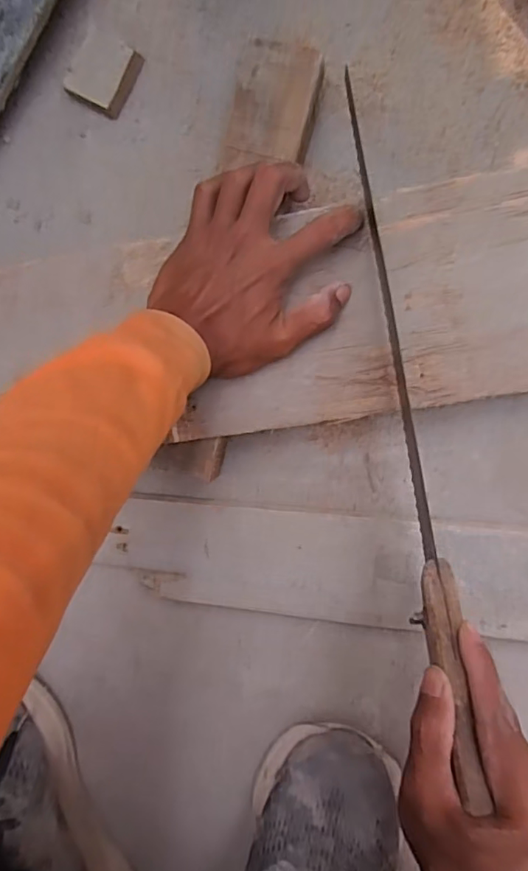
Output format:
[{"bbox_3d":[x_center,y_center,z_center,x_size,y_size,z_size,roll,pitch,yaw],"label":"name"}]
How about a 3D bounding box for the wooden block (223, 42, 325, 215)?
[{"bbox_3d":[0.009,-0.232,0.392,0.056,0.045,0.083,15,95,7],"label":"wooden block"}]

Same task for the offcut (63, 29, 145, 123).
[{"bbox_3d":[-0.123,-0.276,0.413,0.041,0.022,0.047,30,95,5],"label":"offcut"}]

